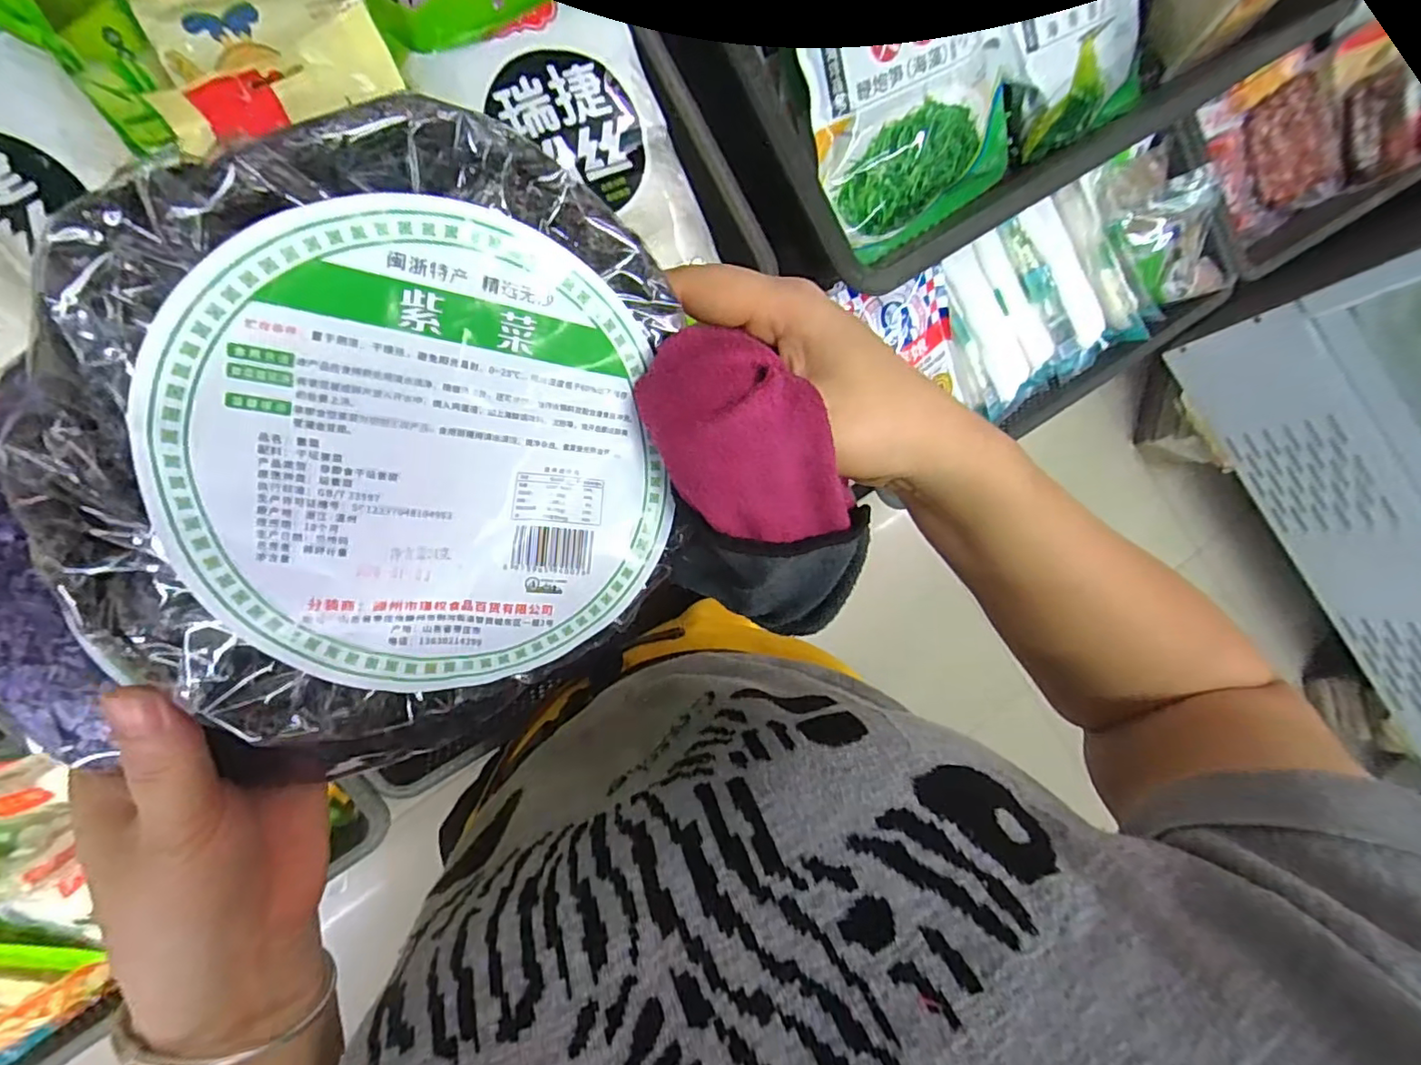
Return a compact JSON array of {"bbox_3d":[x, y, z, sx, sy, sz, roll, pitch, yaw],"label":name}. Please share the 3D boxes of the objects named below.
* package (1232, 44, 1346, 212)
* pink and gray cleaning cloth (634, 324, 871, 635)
[{"bbox_3d":[0.810,-0.555,0.839,0.106,0.027,0.203,-32,109,15],"label":"package"},{"bbox_3d":[0.016,-0.005,0.234,0.062,0.053,0.147,-34,134,-9],"label":"pink and gray cleaning cloth"}]

